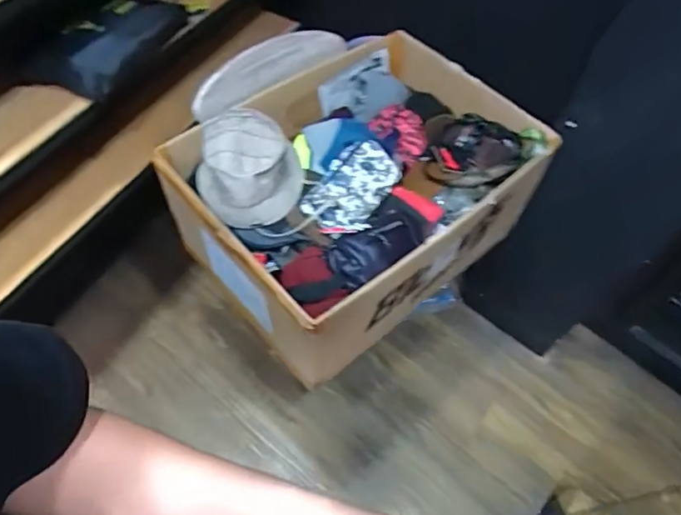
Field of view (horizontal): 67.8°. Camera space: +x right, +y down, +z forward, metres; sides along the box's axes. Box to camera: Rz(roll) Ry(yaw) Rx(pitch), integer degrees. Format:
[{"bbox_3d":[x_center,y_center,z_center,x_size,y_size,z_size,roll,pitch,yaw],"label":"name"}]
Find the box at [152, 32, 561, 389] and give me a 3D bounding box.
[{"bbox_3d":[0.036,-0.165,1.155,0.711,0.349,0.542,-32,65,-23],"label":"box"}]

